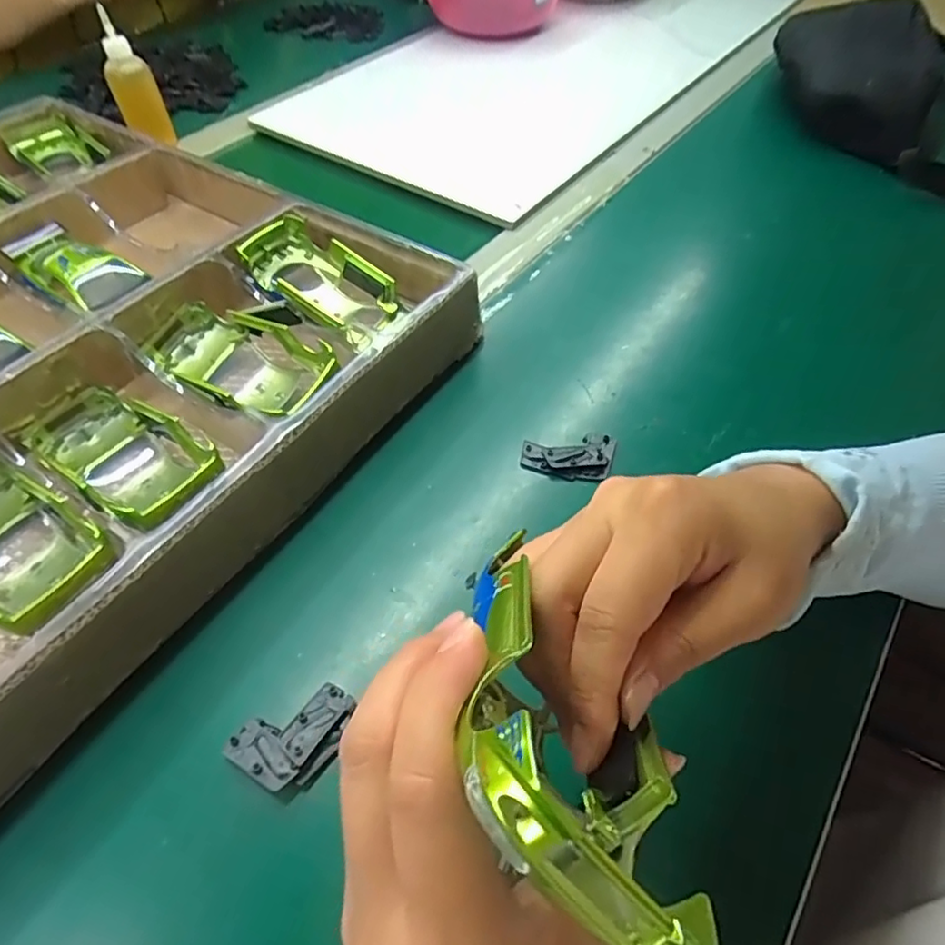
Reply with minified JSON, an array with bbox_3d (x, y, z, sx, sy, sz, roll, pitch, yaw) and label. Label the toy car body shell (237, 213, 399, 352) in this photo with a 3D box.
[{"bbox_3d":[-0.103,-0.127,0.404,0.109,0.043,0.058,32,58,1],"label":"toy car body shell"}]

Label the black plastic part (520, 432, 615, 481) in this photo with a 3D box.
[{"bbox_3d":[0.055,-0.009,0.347,0.053,0.008,0.030,0,53,0],"label":"black plastic part"}]

